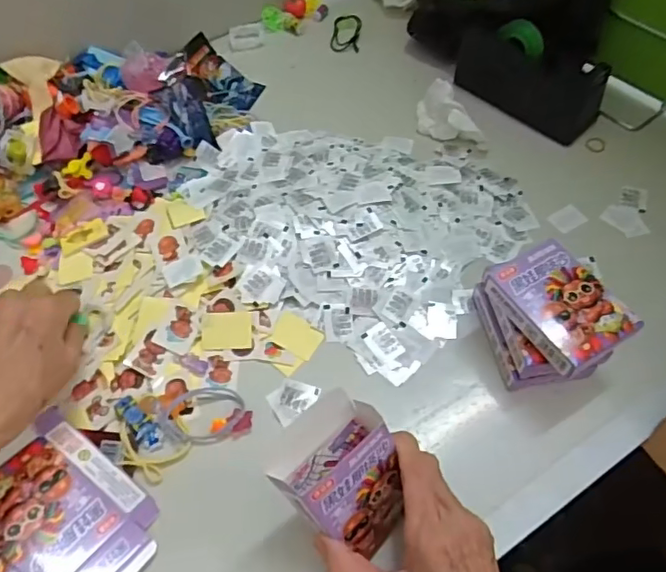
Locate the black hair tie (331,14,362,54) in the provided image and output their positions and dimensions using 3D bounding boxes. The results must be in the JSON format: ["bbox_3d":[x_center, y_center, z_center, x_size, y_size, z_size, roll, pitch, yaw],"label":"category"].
[{"bbox_3d":[0.017,-0.306,0.687,0.035,0.008,0.063,4,57,4],"label":"black hair tie"}]

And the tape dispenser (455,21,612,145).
[{"bbox_3d":[0.201,-0.219,0.583,0.152,0.073,0.052,39,66,23],"label":"tape dispenser"}]

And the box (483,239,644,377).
[{"bbox_3d":[0.165,0.011,0.413,0.066,0.019,0.093,-27,61,-15],"label":"box"}]

